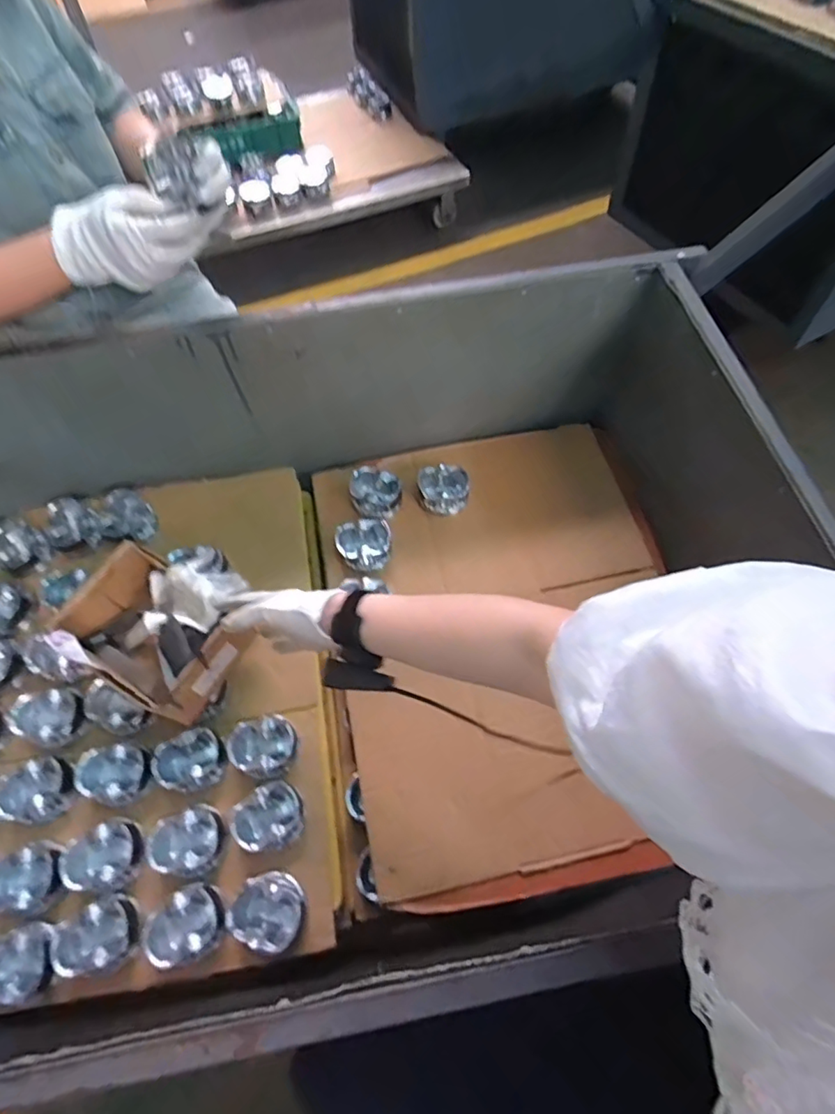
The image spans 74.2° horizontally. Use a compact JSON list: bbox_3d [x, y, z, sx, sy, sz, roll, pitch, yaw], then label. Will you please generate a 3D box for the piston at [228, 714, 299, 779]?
[{"bbox_3d":[-0.208,0.254,0.746,0.083,0.048,0.078,-1,60,2],"label":"piston"}]

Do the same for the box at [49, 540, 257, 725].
[{"bbox_3d":[-0.341,0.102,0.714,0.199,0.105,0.136,34,66,20],"label":"box"}]

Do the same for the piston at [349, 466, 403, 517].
[{"bbox_3d":[-0.067,-0.105,0.900,0.083,0.063,0.085,-10,60,-4],"label":"piston"}]

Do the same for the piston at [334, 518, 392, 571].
[{"bbox_3d":[-0.082,-0.020,0.859,0.085,0.049,0.076,-14,60,-6],"label":"piston"}]

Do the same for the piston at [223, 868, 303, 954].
[{"bbox_3d":[-0.174,0.412,0.644,0.083,0.051,0.079,-1,60,2],"label":"piston"}]

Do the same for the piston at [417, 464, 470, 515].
[{"bbox_3d":[0.044,-0.109,0.899,0.080,0.053,0.068,-5,60,-1],"label":"piston"}]

